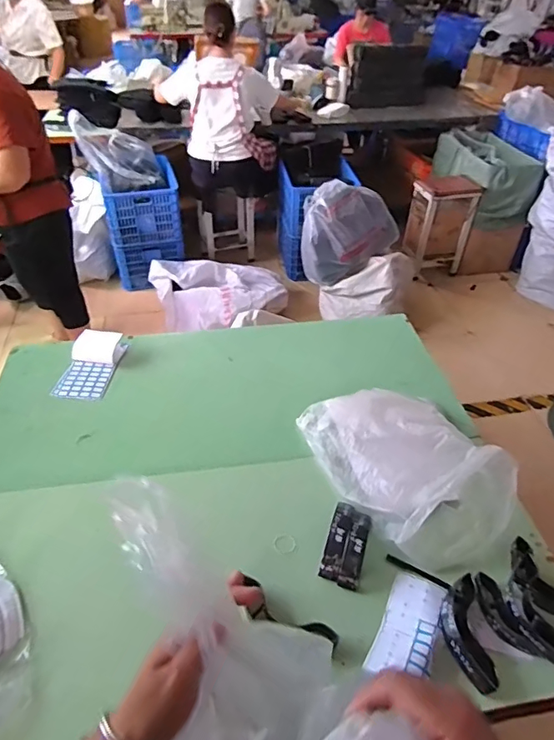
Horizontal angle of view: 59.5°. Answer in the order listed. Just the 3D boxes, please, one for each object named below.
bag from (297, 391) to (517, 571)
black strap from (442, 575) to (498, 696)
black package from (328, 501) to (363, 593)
[{"bbox_3d":[0.285,0.185,1.084,0.320,0.125,0.480,-20,45,-23],"label":"bag"},{"bbox_3d":[0.321,0.443,0.831,0.069,0.027,0.180,3,41,1],"label":"black strap"},{"bbox_3d":[0.120,0.328,0.953,0.041,0.055,0.160,13,55,13],"label":"black package"}]

